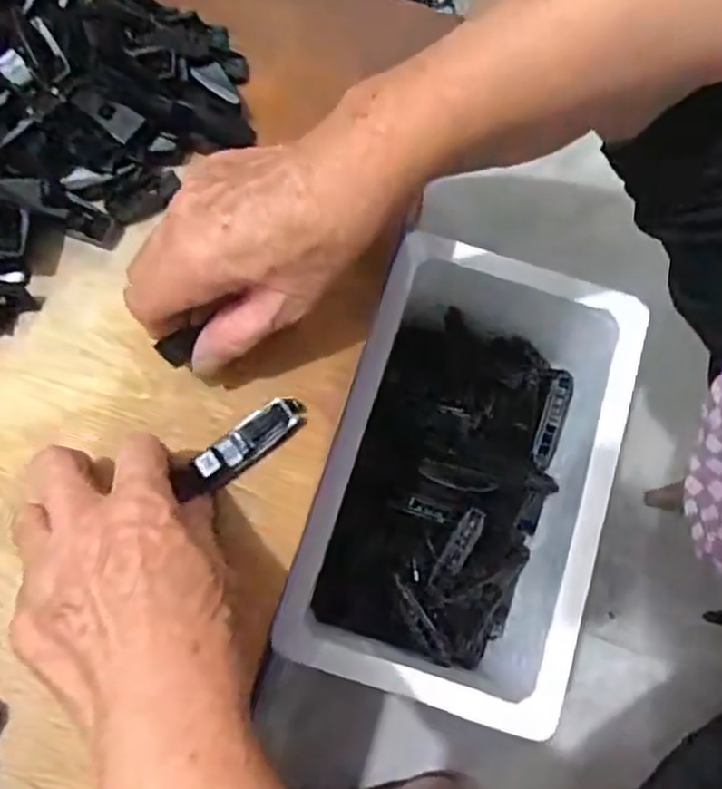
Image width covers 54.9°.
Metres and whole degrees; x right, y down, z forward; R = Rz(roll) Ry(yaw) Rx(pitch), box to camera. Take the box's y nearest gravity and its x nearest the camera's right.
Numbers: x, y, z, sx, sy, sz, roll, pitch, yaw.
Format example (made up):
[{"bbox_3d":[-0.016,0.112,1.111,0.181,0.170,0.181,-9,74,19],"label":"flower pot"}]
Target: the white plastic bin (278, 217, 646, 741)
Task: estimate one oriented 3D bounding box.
[{"bbox_3d":[0.081,0.056,0.511,0.185,0.119,0.303,17,80,3],"label":"white plastic bin"}]

